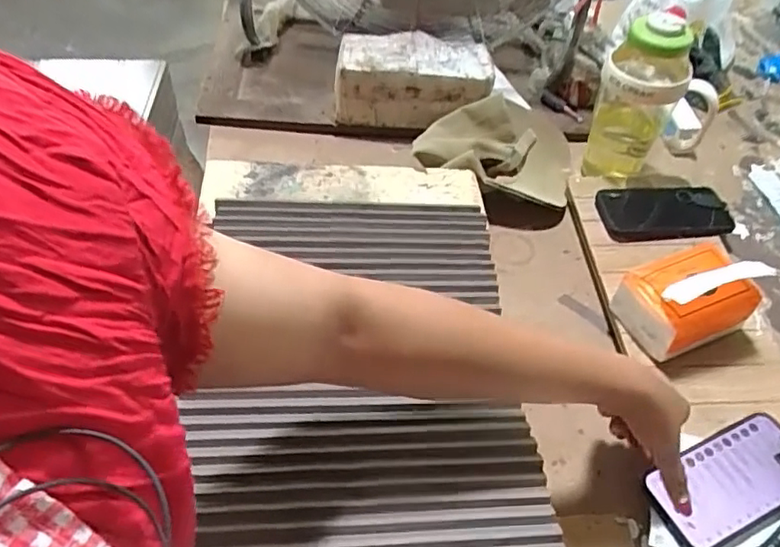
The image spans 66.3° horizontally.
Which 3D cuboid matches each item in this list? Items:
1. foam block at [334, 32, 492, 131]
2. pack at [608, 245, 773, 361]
[{"bbox_3d":[0.032,-0.270,0.860,0.223,0.110,0.093,2,48,7],"label":"foam block"},{"bbox_3d":[0.319,0.017,0.636,0.124,0.090,0.112,-20,49,-13],"label":"pack"}]

